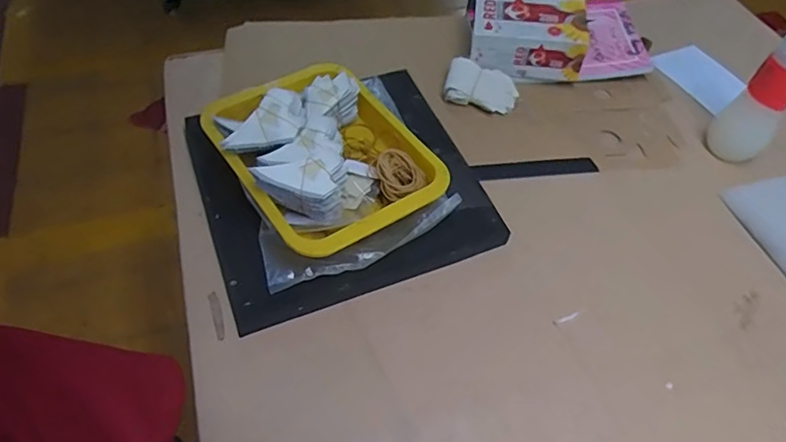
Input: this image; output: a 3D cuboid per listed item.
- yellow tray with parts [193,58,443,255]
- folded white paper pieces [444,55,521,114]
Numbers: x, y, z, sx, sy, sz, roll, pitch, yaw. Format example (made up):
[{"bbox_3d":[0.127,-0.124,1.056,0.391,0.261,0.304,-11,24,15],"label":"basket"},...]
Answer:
[{"bbox_3d":[-0.077,-0.084,0.606,0.203,0.079,0.245,-28,59,-21],"label":"yellow tray with parts"},{"bbox_3d":[0.123,-0.188,0.752,0.099,0.033,0.062,9,54,5],"label":"folded white paper pieces"}]

